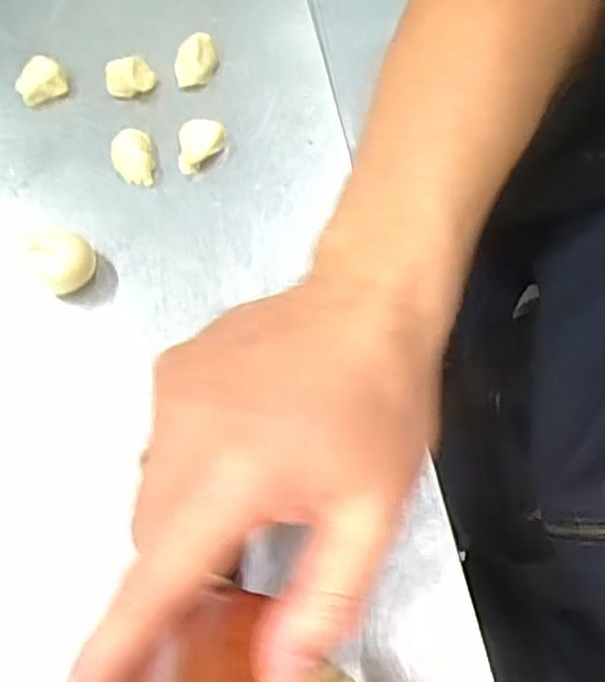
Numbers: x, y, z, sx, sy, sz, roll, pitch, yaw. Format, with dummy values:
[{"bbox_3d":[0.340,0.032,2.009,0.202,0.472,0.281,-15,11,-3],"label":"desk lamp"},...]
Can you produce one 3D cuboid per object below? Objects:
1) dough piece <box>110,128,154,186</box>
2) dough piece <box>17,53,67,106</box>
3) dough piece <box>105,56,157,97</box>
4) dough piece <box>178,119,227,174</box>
[{"bbox_3d":[-0.092,-0.100,0.386,0.022,0.016,0.027,-13,73,-3],"label":"dough piece"},{"bbox_3d":[-0.146,-0.145,0.395,0.027,0.023,0.015,-33,76,-9],"label":"dough piece"},{"bbox_3d":[-0.097,-0.149,0.399,0.026,0.018,0.017,-31,75,-8],"label":"dough piece"},{"bbox_3d":[-0.057,-0.110,0.388,0.032,0.012,0.020,-37,76,-10],"label":"dough piece"}]

